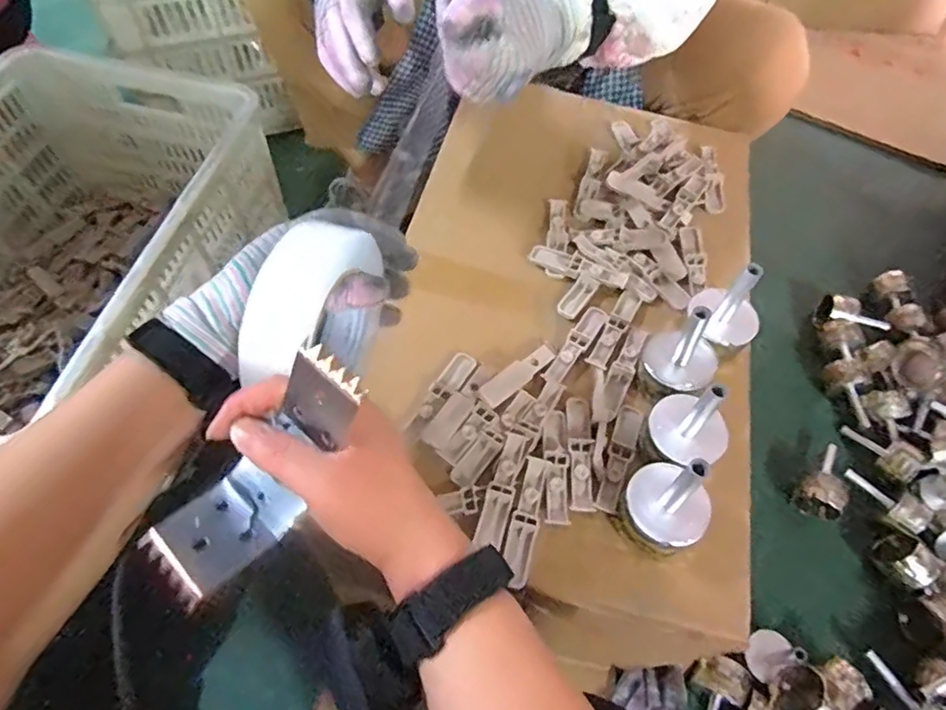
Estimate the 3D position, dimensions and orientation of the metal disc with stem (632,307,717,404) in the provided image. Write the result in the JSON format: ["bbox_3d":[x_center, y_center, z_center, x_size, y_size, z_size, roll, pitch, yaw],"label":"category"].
[{"bbox_3d":[0.176,-0.004,0.481,0.058,0.097,0.060,2,59,-3],"label":"metal disc with stem"}]

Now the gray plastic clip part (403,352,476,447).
[{"bbox_3d":[-0.028,0.034,0.501,0.021,0.009,0.097,28,62,12],"label":"gray plastic clip part"}]

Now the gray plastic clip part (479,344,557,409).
[{"bbox_3d":[0.039,0.016,0.508,0.081,0.012,0.022,-39,69,-23],"label":"gray plastic clip part"}]

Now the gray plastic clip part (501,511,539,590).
[{"bbox_3d":[0.034,0.146,0.433,0.021,0.008,0.053,15,60,5],"label":"gray plastic clip part"}]

